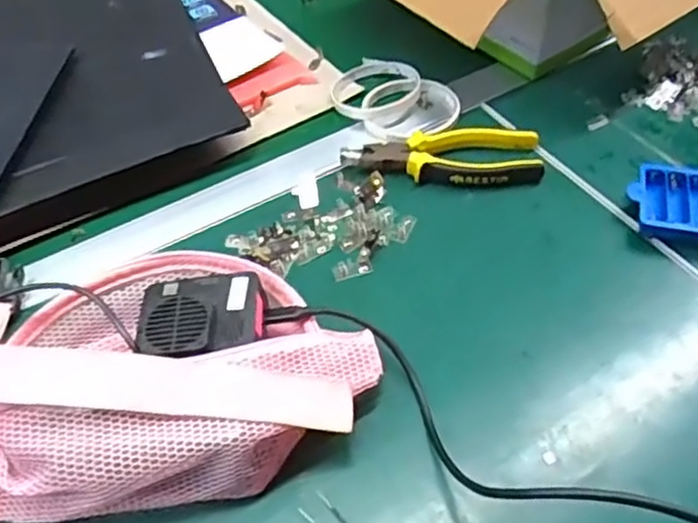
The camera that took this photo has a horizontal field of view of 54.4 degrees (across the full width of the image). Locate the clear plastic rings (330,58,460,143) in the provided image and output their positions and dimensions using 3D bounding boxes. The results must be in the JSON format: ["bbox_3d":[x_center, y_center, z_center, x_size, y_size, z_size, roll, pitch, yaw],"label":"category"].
[{"bbox_3d":[0.039,-0.147,0.614,0.123,0.019,0.091,28,58,24],"label":"clear plastic rings"}]

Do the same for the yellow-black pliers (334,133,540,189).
[{"bbox_3d":[0.078,-0.081,0.555,0.160,0.023,0.049,-6,51,-1],"label":"yellow-black pliers"}]

